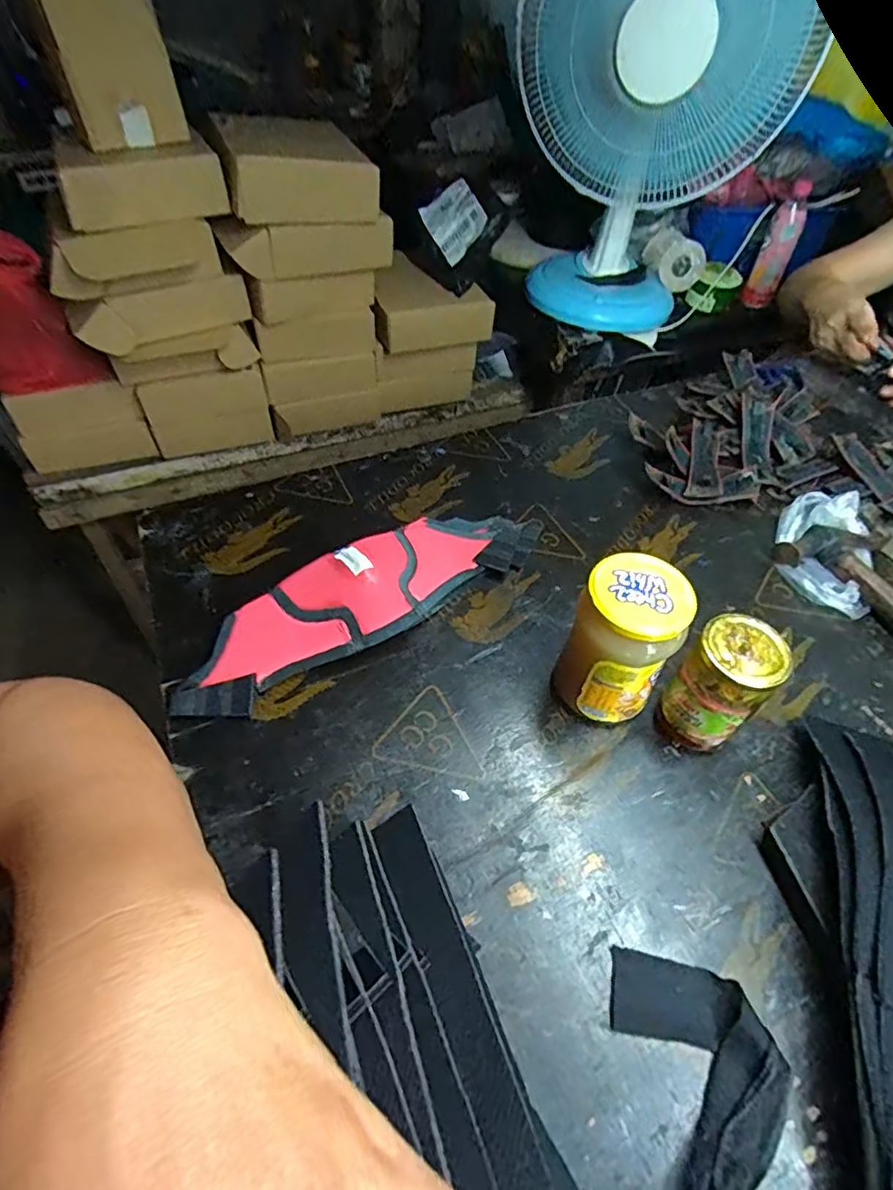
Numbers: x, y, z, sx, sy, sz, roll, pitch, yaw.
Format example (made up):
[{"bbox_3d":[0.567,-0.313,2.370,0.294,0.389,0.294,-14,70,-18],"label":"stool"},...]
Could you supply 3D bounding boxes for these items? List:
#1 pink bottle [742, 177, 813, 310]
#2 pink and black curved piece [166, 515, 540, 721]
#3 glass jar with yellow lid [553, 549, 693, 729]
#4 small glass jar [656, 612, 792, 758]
[{"bbox_3d":[0.636,-0.665,1.089,0.059,0.195,0.055,28,55,19],"label":"pink bottle"},{"bbox_3d":[-0.071,-0.011,0.516,0.365,0.064,0.106,-32,59,-26],"label":"pink and black curved piece"},{"bbox_3d":[0.133,0.041,0.441,0.073,0.134,0.070,1,51,-2],"label":"glass jar with yellow lid"},{"bbox_3d":[0.204,0.072,0.431,0.056,0.112,0.056,1,51,-2],"label":"small glass jar"}]

